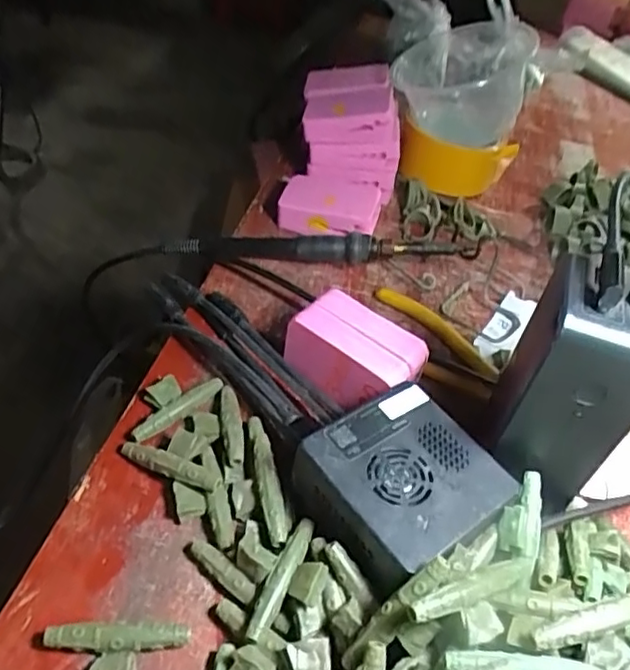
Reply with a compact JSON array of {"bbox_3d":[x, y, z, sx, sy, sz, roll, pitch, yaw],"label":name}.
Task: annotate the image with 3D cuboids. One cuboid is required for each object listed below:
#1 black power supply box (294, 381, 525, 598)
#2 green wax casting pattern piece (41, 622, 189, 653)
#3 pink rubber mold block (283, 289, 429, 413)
[{"bbox_3d":[0.039,0.068,0.280,0.076,0.034,0.075,-25,54,-30],"label":"black power supply box"},{"bbox_3d":[-0.080,0.123,0.248,0.056,0.012,0.010,4,44,-6],"label":"green wax casting pattern piece"},{"bbox_3d":[0.021,0.012,0.342,0.070,0.043,0.041,30,48,20],"label":"pink rubber mold block"}]

